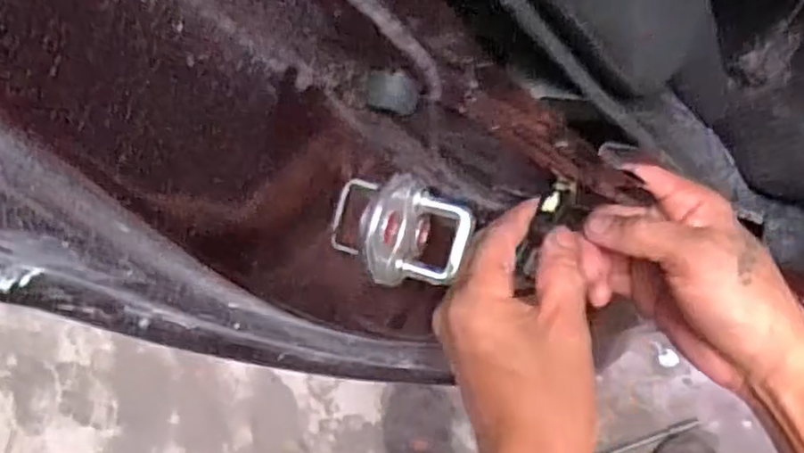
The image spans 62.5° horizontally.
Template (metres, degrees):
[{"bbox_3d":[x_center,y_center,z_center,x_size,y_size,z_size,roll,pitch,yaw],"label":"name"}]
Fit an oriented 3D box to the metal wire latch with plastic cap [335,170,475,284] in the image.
[{"bbox_3d":[0.000,0.002,0.293,0.060,0.039,0.048,22,90,8],"label":"metal wire latch with plastic cap"}]

